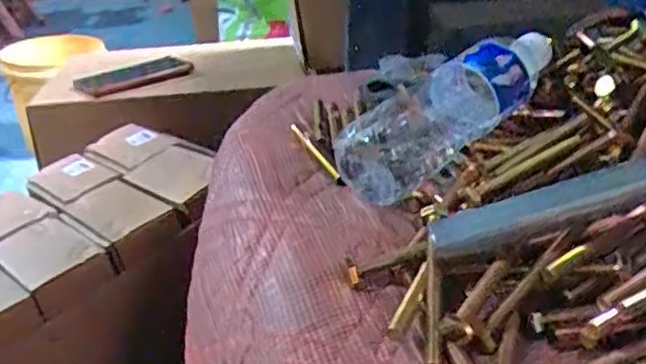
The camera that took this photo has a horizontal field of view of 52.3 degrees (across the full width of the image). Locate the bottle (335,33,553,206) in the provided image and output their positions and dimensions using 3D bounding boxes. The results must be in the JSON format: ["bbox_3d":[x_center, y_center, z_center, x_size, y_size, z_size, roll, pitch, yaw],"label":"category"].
[{"bbox_3d":[0.106,-0.068,0.517,0.234,0.052,0.068,-36,40,-26],"label":"bottle"}]

